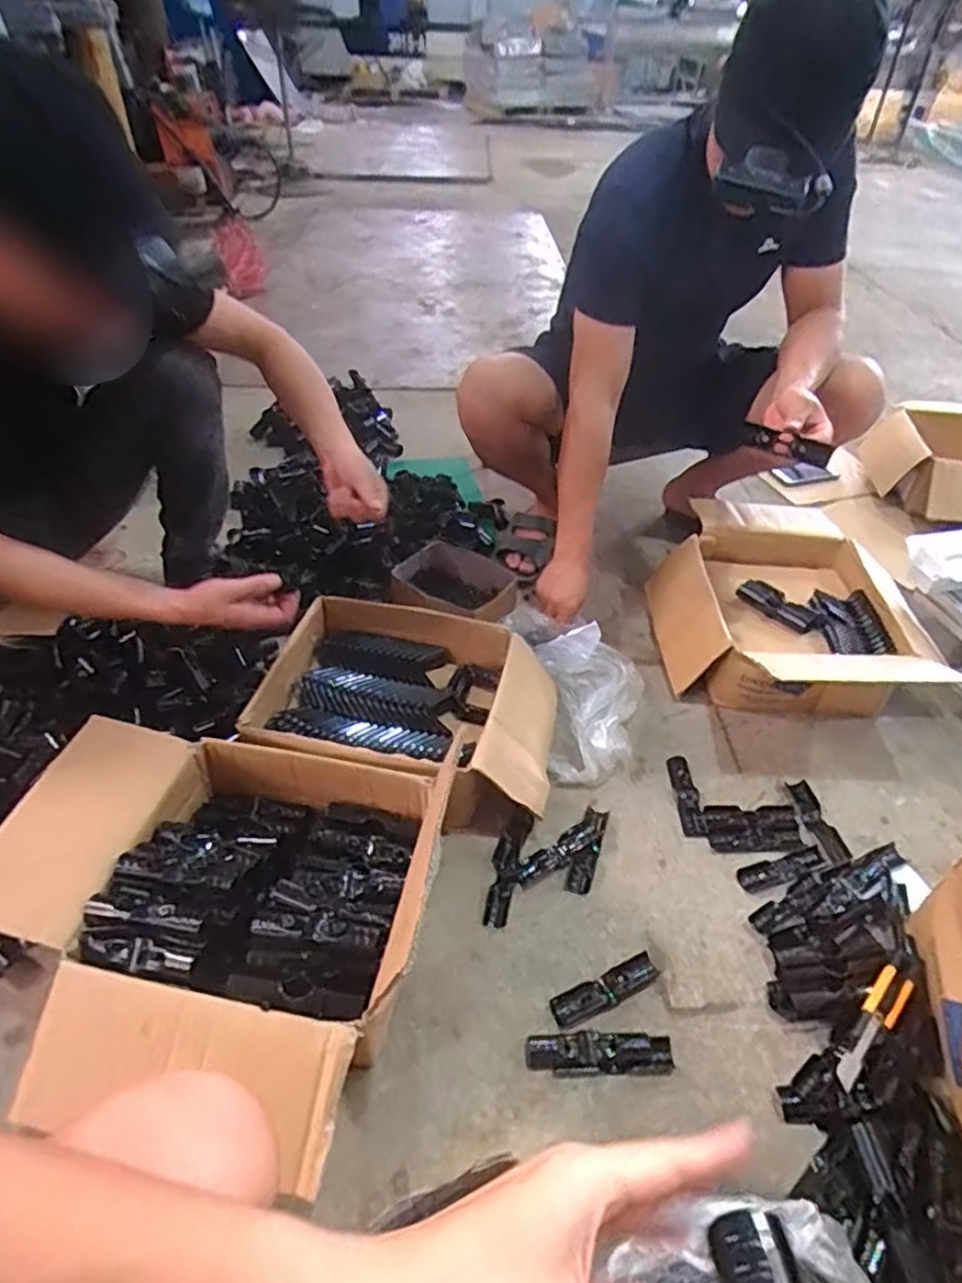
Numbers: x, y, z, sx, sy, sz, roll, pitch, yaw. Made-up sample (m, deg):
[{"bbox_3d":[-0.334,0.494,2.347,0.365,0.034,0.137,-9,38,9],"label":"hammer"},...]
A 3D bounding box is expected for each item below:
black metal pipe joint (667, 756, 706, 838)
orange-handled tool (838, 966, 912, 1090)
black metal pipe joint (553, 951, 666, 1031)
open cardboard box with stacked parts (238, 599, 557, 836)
[{"bbox_3d":[0.296,0.221,1.003,0.032,0.012,0.131,0,43,-2],"label":"black metal pipe joint"},{"bbox_3d":[0.418,0.409,0.746,0.149,0.011,0.034,-31,54,-30],"label":"orange-handled tool"},{"bbox_3d":[0.141,0.397,0.794,0.125,0.022,0.037,-16,46,-19],"label":"black metal pipe joint"},{"bbox_3d":[-0.093,0.099,1.027,0.415,0.129,0.312,13,44,12],"label":"open cardboard box with stacked parts"}]

